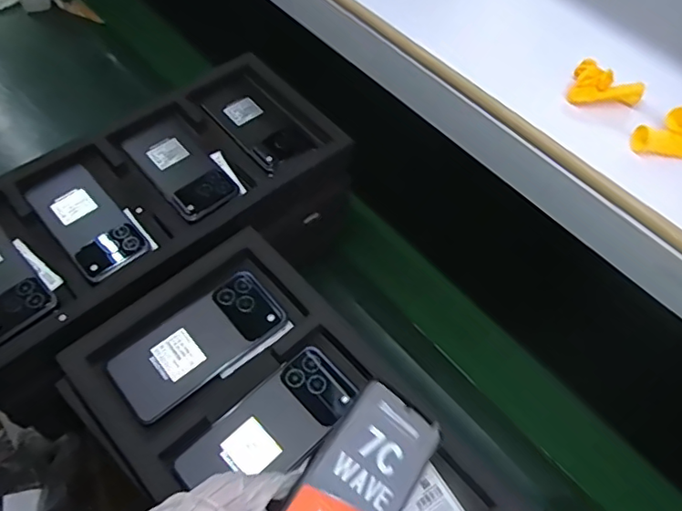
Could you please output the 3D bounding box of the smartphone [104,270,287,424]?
[{"bbox_3d":[-0.133,0.082,0.514,0.159,0.013,0.073,-35,67,-23],"label":"smartphone"}]

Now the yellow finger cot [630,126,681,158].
[{"bbox_3d":[0.258,-0.088,0.425,0.061,0.016,0.016,7,58,0],"label":"yellow finger cot"}]

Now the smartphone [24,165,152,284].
[{"bbox_3d":[-0.284,-0.037,0.615,0.077,0.012,0.159,-37,68,-24],"label":"smartphone"}]

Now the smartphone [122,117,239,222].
[{"bbox_3d":[-0.195,-0.107,0.664,0.076,0.012,0.154,-36,67,-23],"label":"smartphone"}]

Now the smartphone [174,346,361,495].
[{"bbox_3d":[-0.060,0.151,0.478,0.155,0.013,0.071,-38,68,-24],"label":"smartphone"}]

